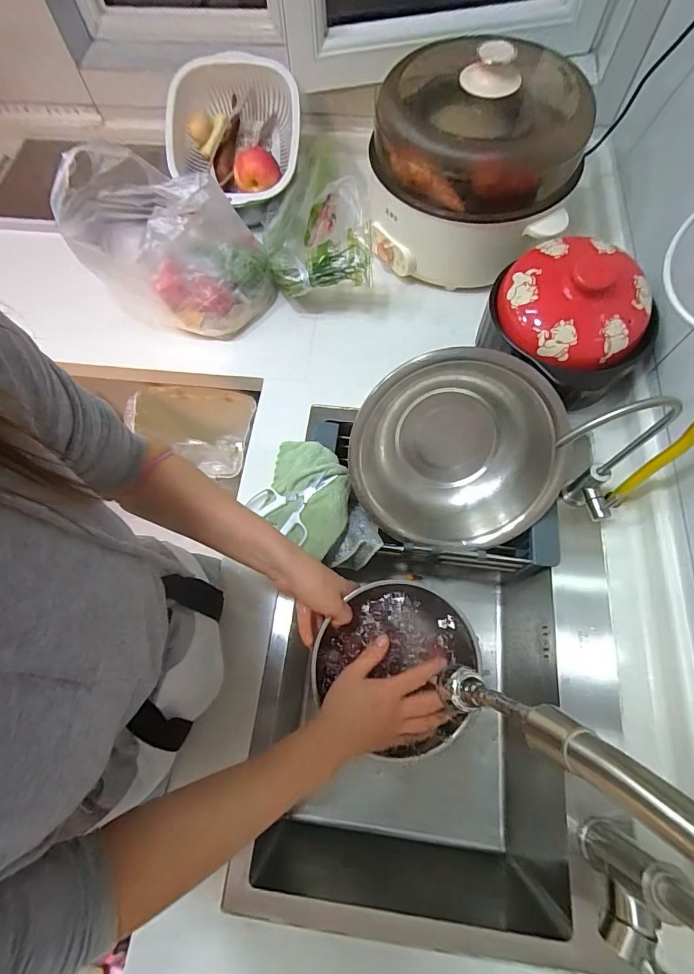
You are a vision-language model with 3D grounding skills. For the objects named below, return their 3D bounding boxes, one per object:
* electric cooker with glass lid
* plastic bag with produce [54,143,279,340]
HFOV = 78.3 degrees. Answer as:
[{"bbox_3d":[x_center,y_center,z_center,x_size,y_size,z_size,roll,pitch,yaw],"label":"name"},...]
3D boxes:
[{"bbox_3d":[0.204,-0.535,0.716,0.313,0.229,0.283,8,68,5],"label":"electric cooker with glass lid"},{"bbox_3d":[-0.303,-0.392,0.708,0.334,0.175,0.200,15,69,7],"label":"plastic bag with produce"}]

